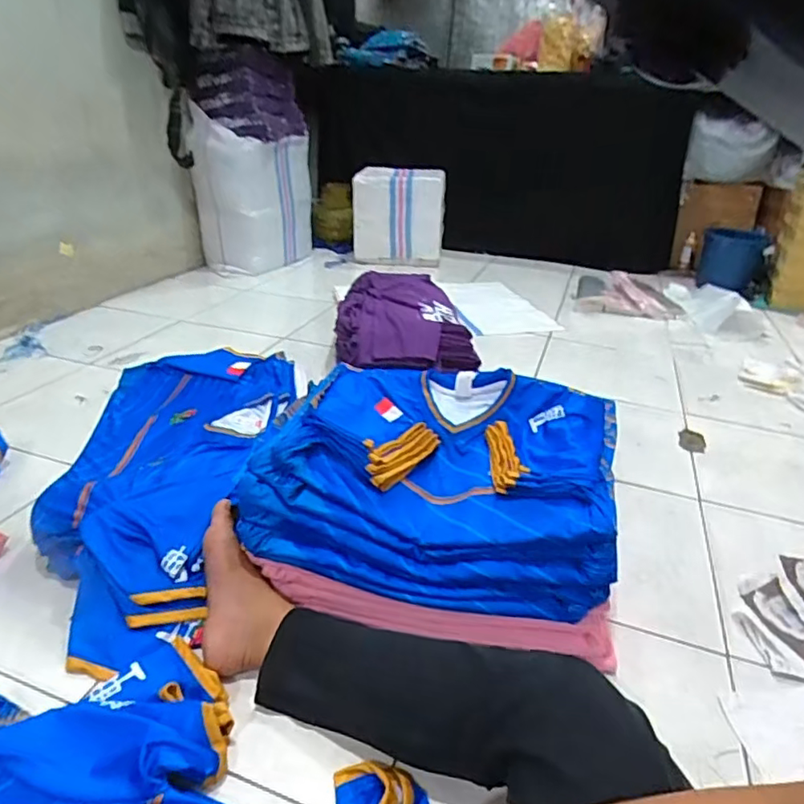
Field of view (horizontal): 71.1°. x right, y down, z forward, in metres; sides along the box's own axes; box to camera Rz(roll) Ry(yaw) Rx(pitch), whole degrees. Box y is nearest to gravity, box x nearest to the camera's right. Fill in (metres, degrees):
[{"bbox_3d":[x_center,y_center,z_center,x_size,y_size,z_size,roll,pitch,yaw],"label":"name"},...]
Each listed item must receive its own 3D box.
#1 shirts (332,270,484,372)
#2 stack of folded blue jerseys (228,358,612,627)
[{"bbox_3d":[0.003,-0.249,1.622,0.366,0.124,0.560,1,28,-3],"label":"shirts"},{"bbox_3d":[0.056,0.102,0.862,0.478,0.182,0.334,7,28,9],"label":"stack of folded blue jerseys"}]

